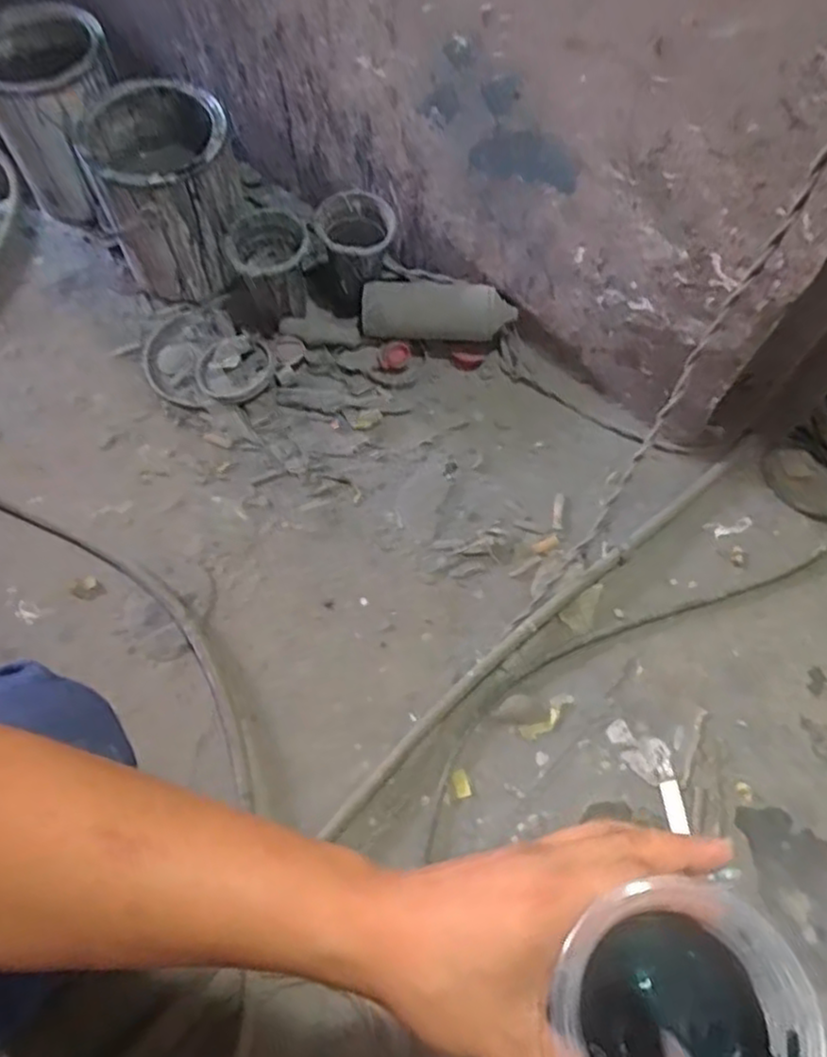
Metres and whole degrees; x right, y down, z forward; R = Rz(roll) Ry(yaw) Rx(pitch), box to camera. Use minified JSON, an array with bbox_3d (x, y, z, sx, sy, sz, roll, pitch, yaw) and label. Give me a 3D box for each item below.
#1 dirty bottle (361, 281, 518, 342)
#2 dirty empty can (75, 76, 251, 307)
[{"bbox_3d":[0.029,-0.270,0.899,0.187,0.058,0.063,1,67,-1],"label":"dirty bottle"},{"bbox_3d":[-0.285,-0.391,0.857,0.150,0.201,0.158,0,67,-1],"label":"dirty empty can"}]

